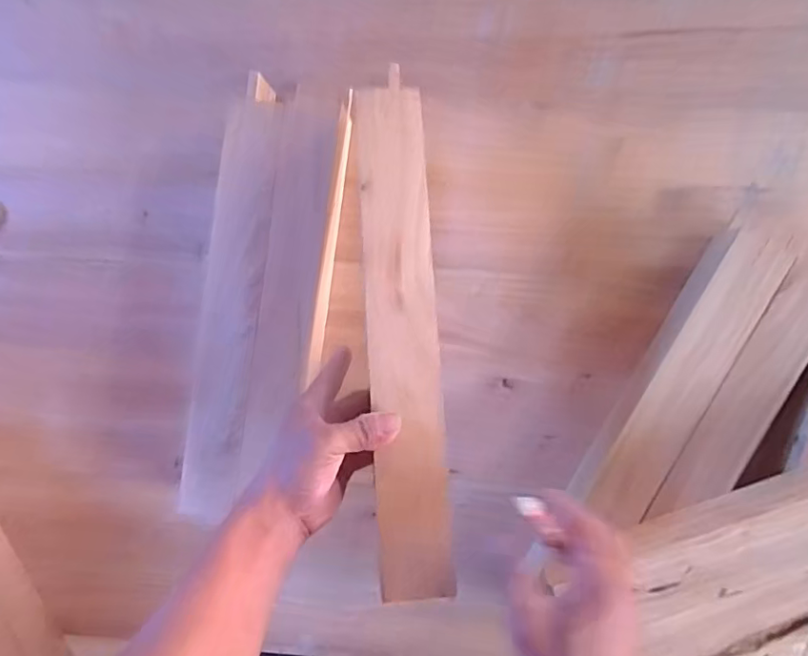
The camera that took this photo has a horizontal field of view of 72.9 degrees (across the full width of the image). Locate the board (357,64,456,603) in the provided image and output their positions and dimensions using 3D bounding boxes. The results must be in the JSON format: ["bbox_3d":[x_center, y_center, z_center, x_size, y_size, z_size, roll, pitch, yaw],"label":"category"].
[{"bbox_3d":[-0.001,-0.008,0.457,0.056,0.014,0.427,-4,78,4],"label":"board"}]

